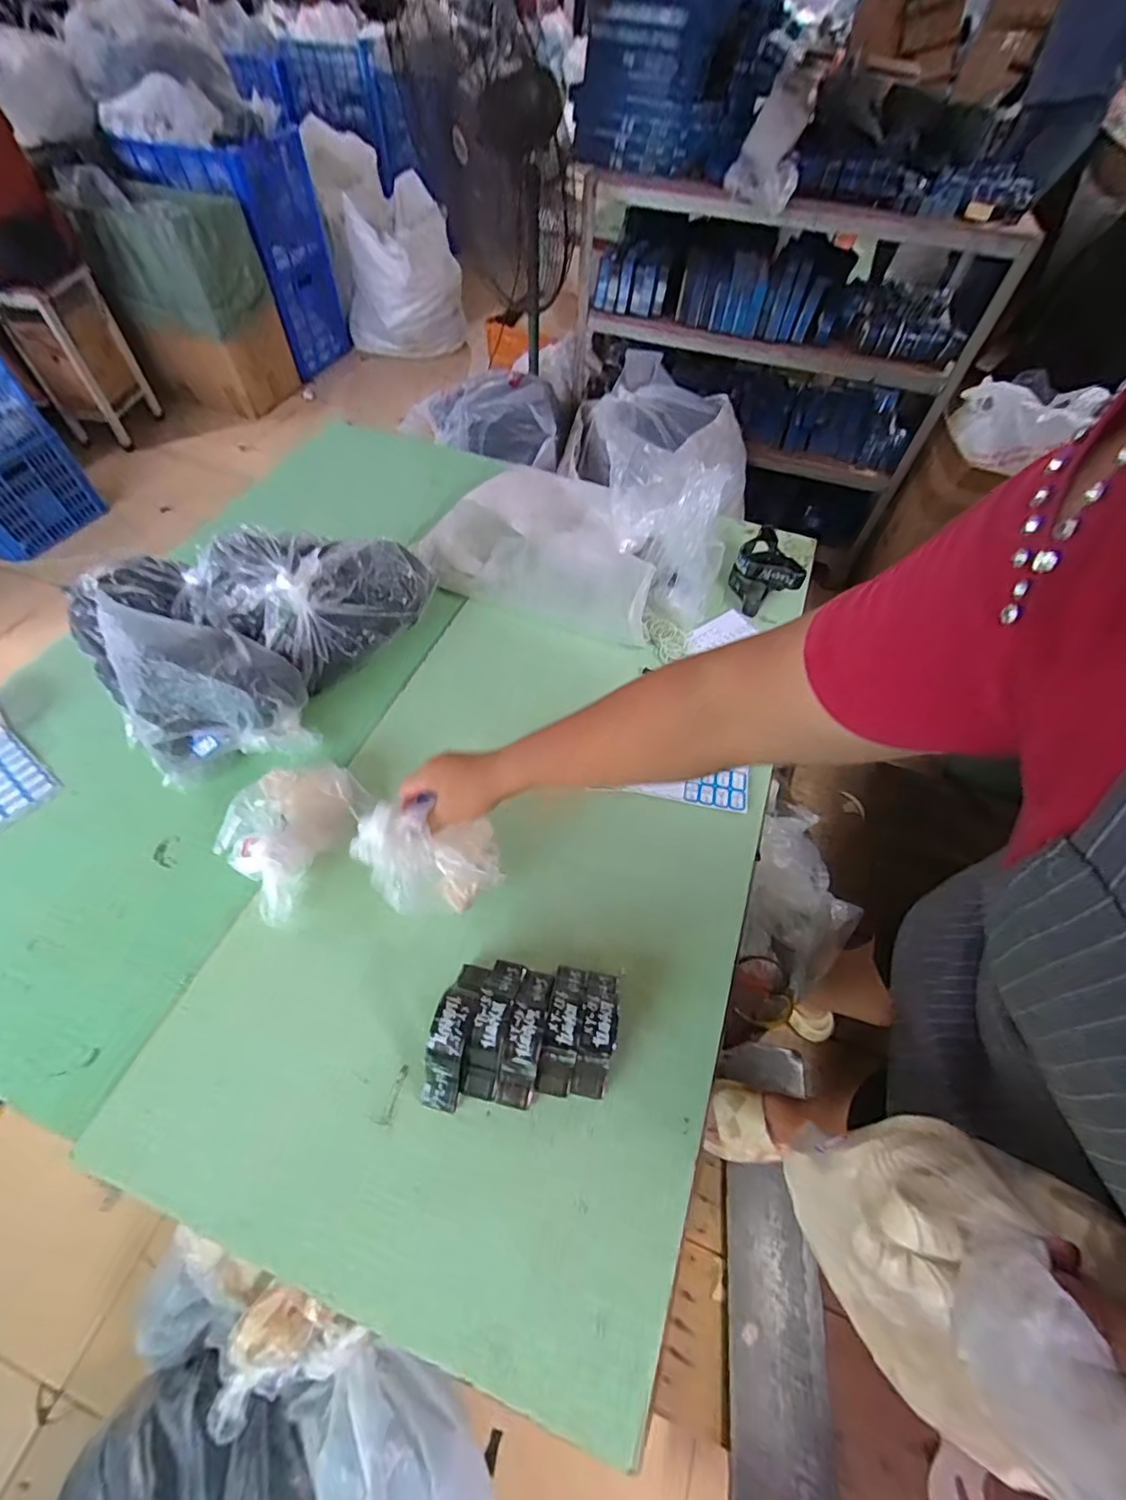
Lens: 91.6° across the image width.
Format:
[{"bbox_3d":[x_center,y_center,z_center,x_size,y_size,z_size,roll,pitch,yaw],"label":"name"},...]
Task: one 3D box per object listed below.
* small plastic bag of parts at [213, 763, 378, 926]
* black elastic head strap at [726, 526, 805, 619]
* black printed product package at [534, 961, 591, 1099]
[{"bbox_3d":[-0.324,0.097,0.634,0.131,0.059,0.157,25,55,12],"label":"small plastic bag of parts"},{"bbox_3d":[0.343,-0.306,0.937,0.103,0.066,0.138,-8,55,-12],"label":"black elastic head strap"},{"bbox_3d":[0.001,0.262,0.526,0.033,0.068,0.111,11,53,3],"label":"black printed product package"}]

